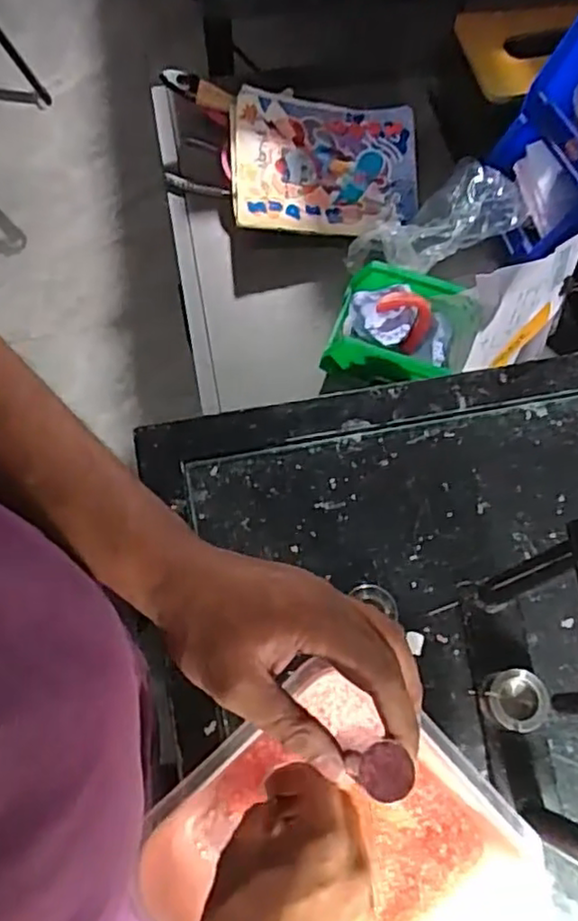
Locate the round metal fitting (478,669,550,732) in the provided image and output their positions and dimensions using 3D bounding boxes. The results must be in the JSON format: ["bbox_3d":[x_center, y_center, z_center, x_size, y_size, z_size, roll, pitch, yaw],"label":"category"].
[{"bbox_3d":[0.146,0.157,0.444,0.037,0.027,0.037,5,72,1],"label":"round metal fitting"}]

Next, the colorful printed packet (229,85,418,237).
[{"bbox_3d":[0.041,-0.334,0.762,0.210,0.030,0.165,4,78,-7],"label":"colorful printed packet"}]

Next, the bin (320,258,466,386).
[{"bbox_3d":[0.108,-0.133,0.687,0.126,0.061,0.104,17,73,5],"label":"bin"}]

